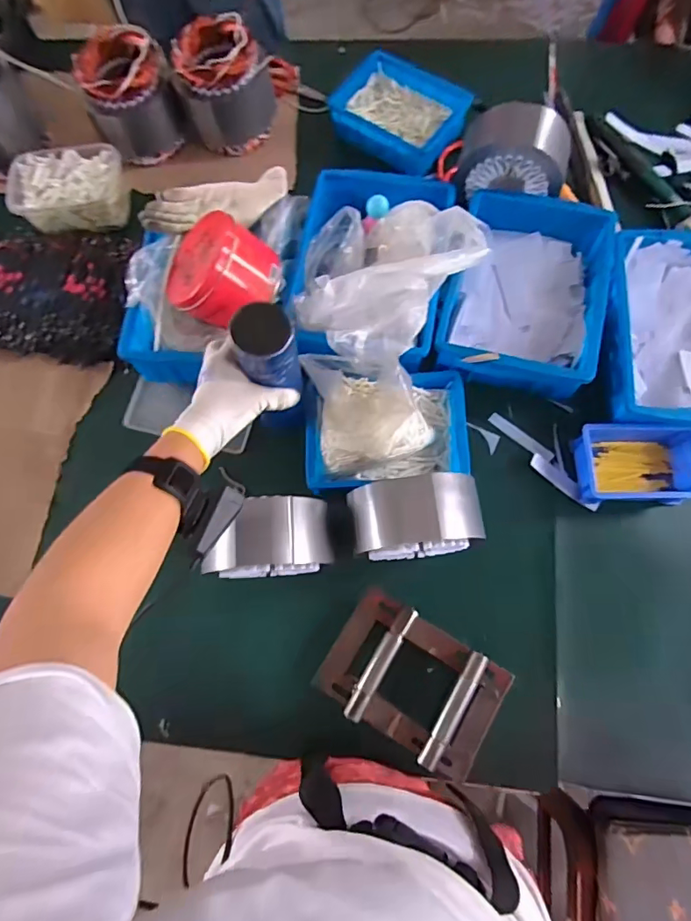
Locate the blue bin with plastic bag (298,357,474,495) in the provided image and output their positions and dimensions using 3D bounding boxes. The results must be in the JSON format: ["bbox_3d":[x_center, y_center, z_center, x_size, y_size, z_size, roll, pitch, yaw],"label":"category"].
[{"bbox_3d":[0.051,-0.051,0.612,0.204,0.109,0.149,-3,75,1],"label":"blue bin with plastic bag"}]

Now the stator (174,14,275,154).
[{"bbox_3d":[-0.193,-0.608,0.808,0.149,0.134,0.128,-22,75,-3],"label":"stator"}]

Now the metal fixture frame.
[{"bbox_3d":[0.080,0.255,0.572,0.196,0.033,0.132,30,78,9],"label":"metal fixture frame"}]

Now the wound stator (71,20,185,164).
[{"bbox_3d":[-0.344,-0.588,0.807,0.133,0.123,0.131,-21,76,-4],"label":"wound stator"}]

